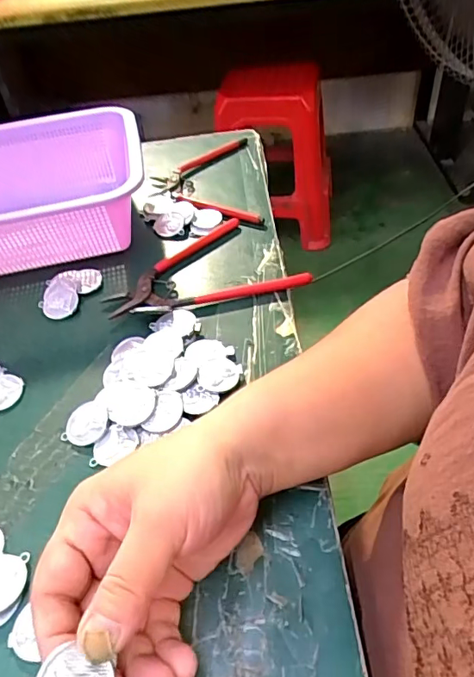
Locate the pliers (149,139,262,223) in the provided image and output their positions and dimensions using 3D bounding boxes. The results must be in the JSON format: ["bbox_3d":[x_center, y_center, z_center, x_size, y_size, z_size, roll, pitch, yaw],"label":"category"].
[{"bbox_3d":[-0.038,-0.174,0.537,0.108,0.013,0.173,-6,46,0],"label":"pliers"}]

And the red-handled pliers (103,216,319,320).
[{"bbox_3d":[-0.032,-0.067,0.437,0.165,0.010,0.109,-12,46,-6],"label":"red-handled pliers"}]

